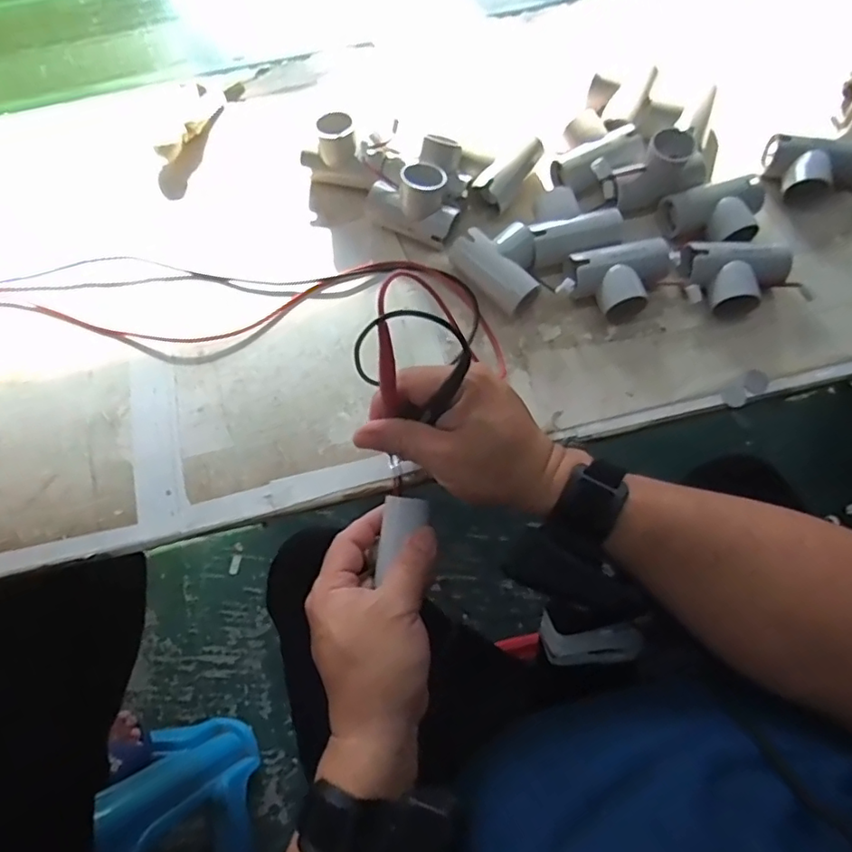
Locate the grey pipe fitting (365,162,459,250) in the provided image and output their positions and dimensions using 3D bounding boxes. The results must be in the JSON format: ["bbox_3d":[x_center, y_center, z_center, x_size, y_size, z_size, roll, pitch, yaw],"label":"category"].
[{"bbox_3d":[-0.008,-0.184,0.465,0.072,0.053,0.046,25,73,11],"label":"grey pipe fitting"}]

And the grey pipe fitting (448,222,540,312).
[{"bbox_3d":[0.063,-0.130,0.455,0.053,0.033,0.071,-42,74,-12],"label":"grey pipe fitting"}]

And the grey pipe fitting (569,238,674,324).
[{"bbox_3d":[0.155,-0.113,0.445,0.075,0.030,0.059,-18,70,-4],"label":"grey pipe fitting"}]

